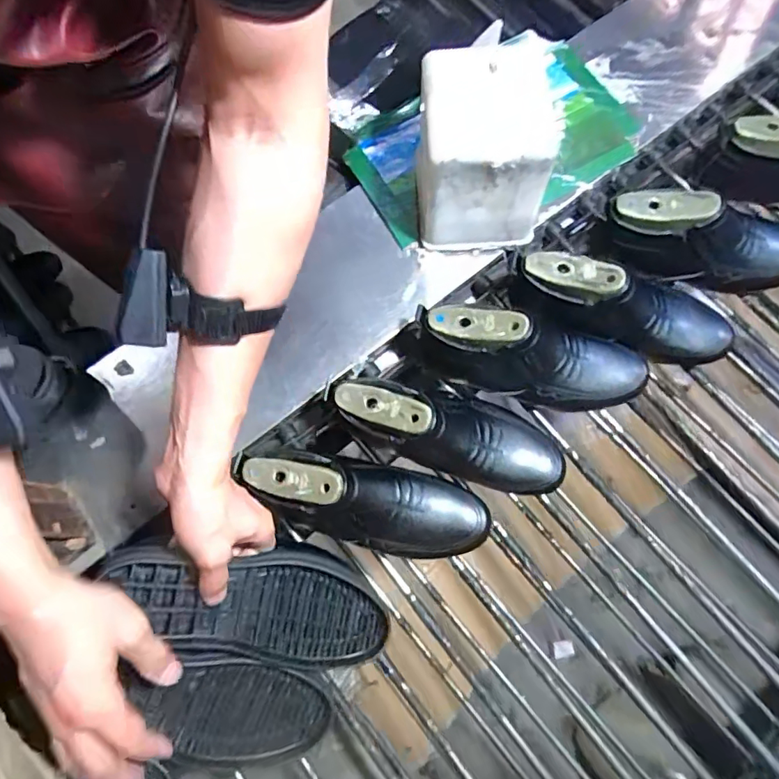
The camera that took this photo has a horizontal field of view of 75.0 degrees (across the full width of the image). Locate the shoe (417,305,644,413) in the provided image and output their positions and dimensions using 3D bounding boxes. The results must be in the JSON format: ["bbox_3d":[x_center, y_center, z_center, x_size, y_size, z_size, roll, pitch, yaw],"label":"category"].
[{"bbox_3d":[0.167,-0.030,0.594,0.277,0.112,0.080,10,75,4],"label":"shoe"}]

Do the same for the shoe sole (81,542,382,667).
[{"bbox_3d":[-0.127,0.203,0.492,0.273,0.026,0.103,21,74,-22],"label":"shoe sole"}]

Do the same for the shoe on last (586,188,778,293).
[{"bbox_3d":[0.389,-0.176,0.608,0.275,0.083,0.091,4,75,3],"label":"shoe on last"}]

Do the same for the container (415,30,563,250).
[{"bbox_3d":[0.103,-0.264,0.595,0.134,0.166,0.138,-1,74,1],"label":"container"}]

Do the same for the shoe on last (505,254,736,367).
[{"bbox_3d":[0.279,-0.086,0.609,0.300,0.112,0.093,16,75,-10],"label":"shoe on last"}]

